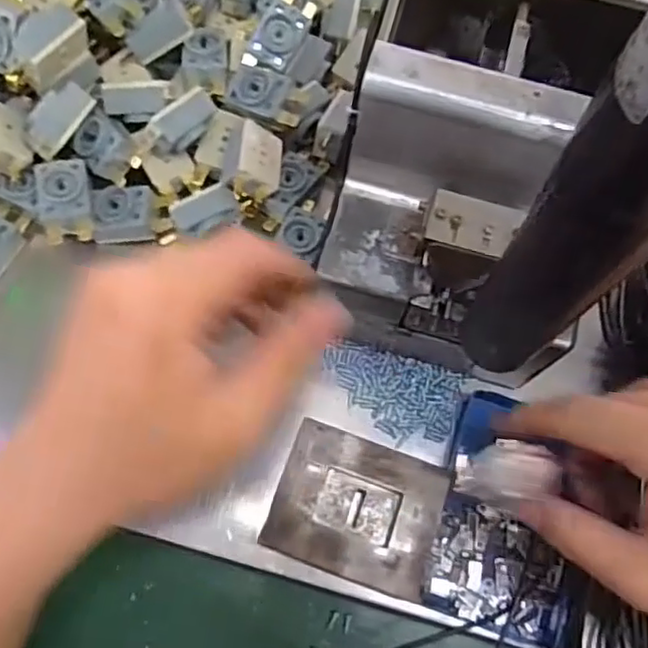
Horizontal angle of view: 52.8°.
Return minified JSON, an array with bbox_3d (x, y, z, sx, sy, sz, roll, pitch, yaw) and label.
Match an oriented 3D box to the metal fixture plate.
[{"bbox_3d":[0.016,0.093,0.329,0.079,0.030,0.063,20,72,4],"label":"metal fixture plate"}]

